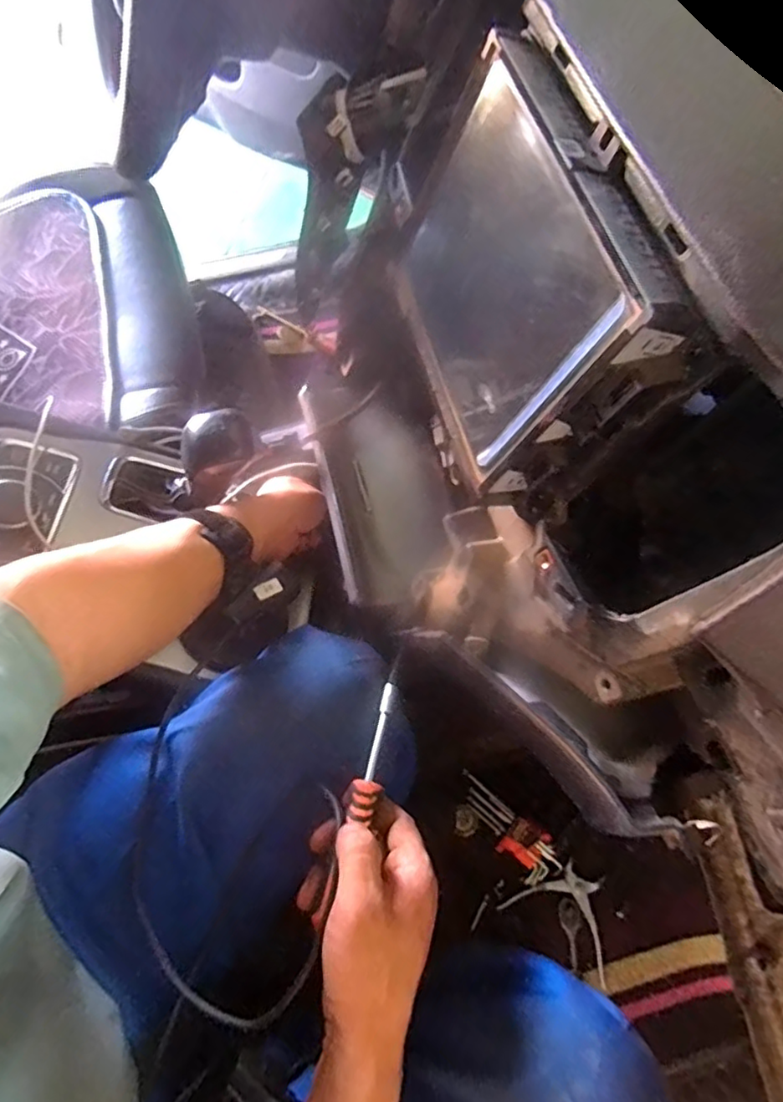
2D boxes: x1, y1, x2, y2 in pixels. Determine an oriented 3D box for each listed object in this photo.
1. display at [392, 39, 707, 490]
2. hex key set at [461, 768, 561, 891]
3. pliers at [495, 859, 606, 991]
[{"bbox_3d":[0.062,-0.136,0.316,0.029,0.144,0.197,-7,69,-26],"label":"display"},{"bbox_3d":[0.158,0.374,0.805,0.059,0.016,0.167,-40,75,-14],"label":"hex key set"},{"bbox_3d":[0.235,0.472,0.781,0.154,0.013,0.108,32,72,10],"label":"pliers"}]

